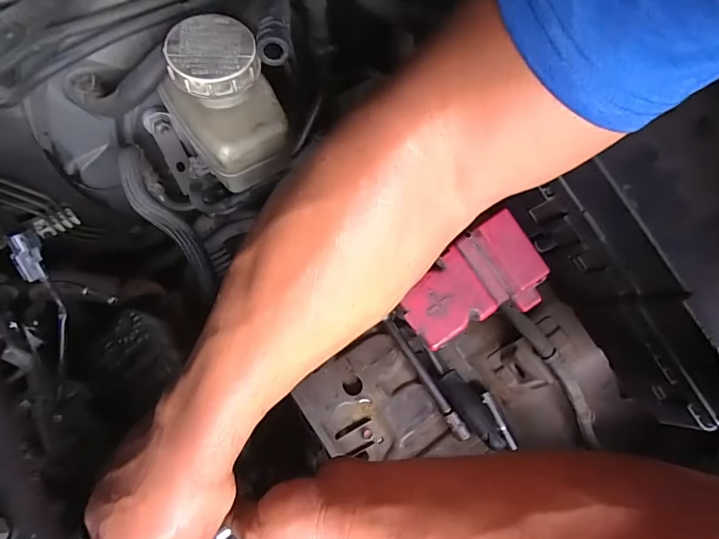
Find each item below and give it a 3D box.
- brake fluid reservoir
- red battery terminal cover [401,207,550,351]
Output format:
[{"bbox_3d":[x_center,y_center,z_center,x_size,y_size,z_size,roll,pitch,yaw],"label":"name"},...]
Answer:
[{"bbox_3d":[-0.088,-0.107,0.301,0.064,0.081,0.076,-34,73,-16],"label":"brake fluid reservoir"},{"bbox_3d":[0.075,0.010,0.306,0.095,0.031,0.066,-30,91,-4],"label":"red battery terminal cover"}]

